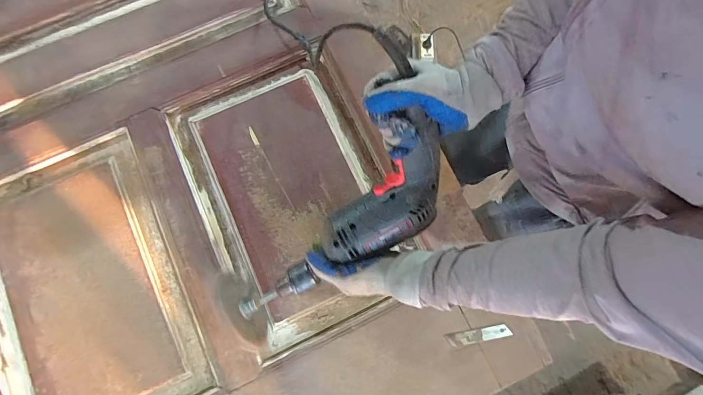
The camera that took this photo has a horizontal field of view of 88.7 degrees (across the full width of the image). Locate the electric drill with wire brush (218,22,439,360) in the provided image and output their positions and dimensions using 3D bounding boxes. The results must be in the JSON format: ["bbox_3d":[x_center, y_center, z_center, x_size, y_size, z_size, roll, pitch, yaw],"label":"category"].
[{"bbox_3d":[-0.045,0.030,0.437,0.367,0.117,0.175,-42,81,16],"label":"electric drill with wire brush"}]

